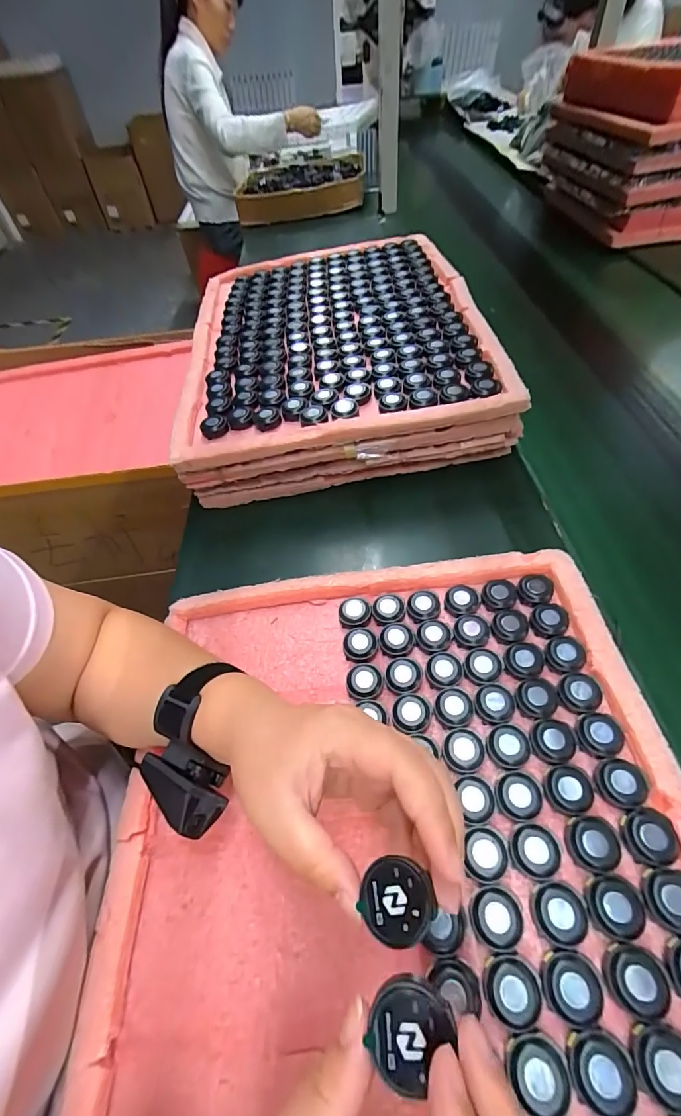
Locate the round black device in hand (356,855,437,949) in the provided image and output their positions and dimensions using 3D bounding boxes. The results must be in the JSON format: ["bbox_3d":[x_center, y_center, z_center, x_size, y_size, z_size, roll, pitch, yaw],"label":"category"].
[{"bbox_3d":[0.022,0.138,0.173,0.028,0.006,0.028,-3,52,3],"label":"round black device in hand"}]

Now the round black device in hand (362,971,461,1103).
[{"bbox_3d":[0.023,0.166,0.151,0.025,0.006,0.030,35,63,28],"label":"round black device in hand"}]

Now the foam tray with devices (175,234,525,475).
[{"bbox_3d":[-0.017,-0.319,0.576,0.363,0.034,0.481,-8,52,-1],"label":"foam tray with devices"}]

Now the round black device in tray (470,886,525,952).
[{"bbox_3d":[0.093,0.211,0.251,0.028,0.011,0.028,-3,52,3],"label":"round black device in tray"}]

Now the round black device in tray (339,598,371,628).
[{"bbox_3d":[0.013,0.052,0.386,0.028,0.015,0.029,-3,52,3],"label":"round black device in tray"}]

